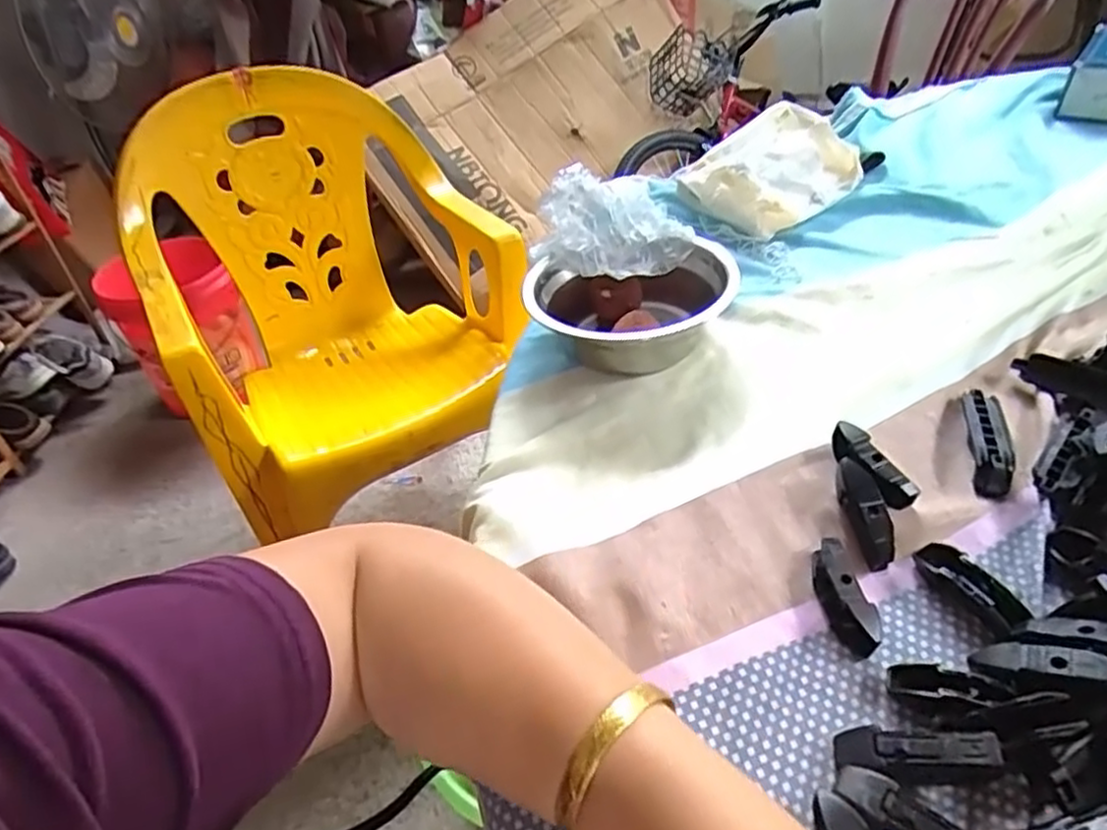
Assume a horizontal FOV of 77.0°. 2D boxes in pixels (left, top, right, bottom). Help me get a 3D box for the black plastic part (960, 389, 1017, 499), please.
[{"bbox_3d":[0.222,0.011,0.354,0.019,0.015,0.074,6,43,17],"label":"black plastic part"}]

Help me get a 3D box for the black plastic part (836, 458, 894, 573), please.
[{"bbox_3d":[0.146,0.045,0.326,0.017,0.011,0.053,-5,56,3],"label":"black plastic part"}]

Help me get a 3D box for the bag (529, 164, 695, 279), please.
[{"bbox_3d":[0.038,-0.130,0.471,0.101,0.054,0.065,-17,41,-9],"label":"bag"}]

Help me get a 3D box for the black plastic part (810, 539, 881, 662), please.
[{"bbox_3d":[0.125,0.078,0.301,0.017,0.016,0.051,-9,53,-2],"label":"black plastic part"}]

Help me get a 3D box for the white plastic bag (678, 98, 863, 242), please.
[{"bbox_3d":[0.187,-0.202,0.579,0.151,0.050,0.099,-33,46,-26],"label":"white plastic bag"}]

